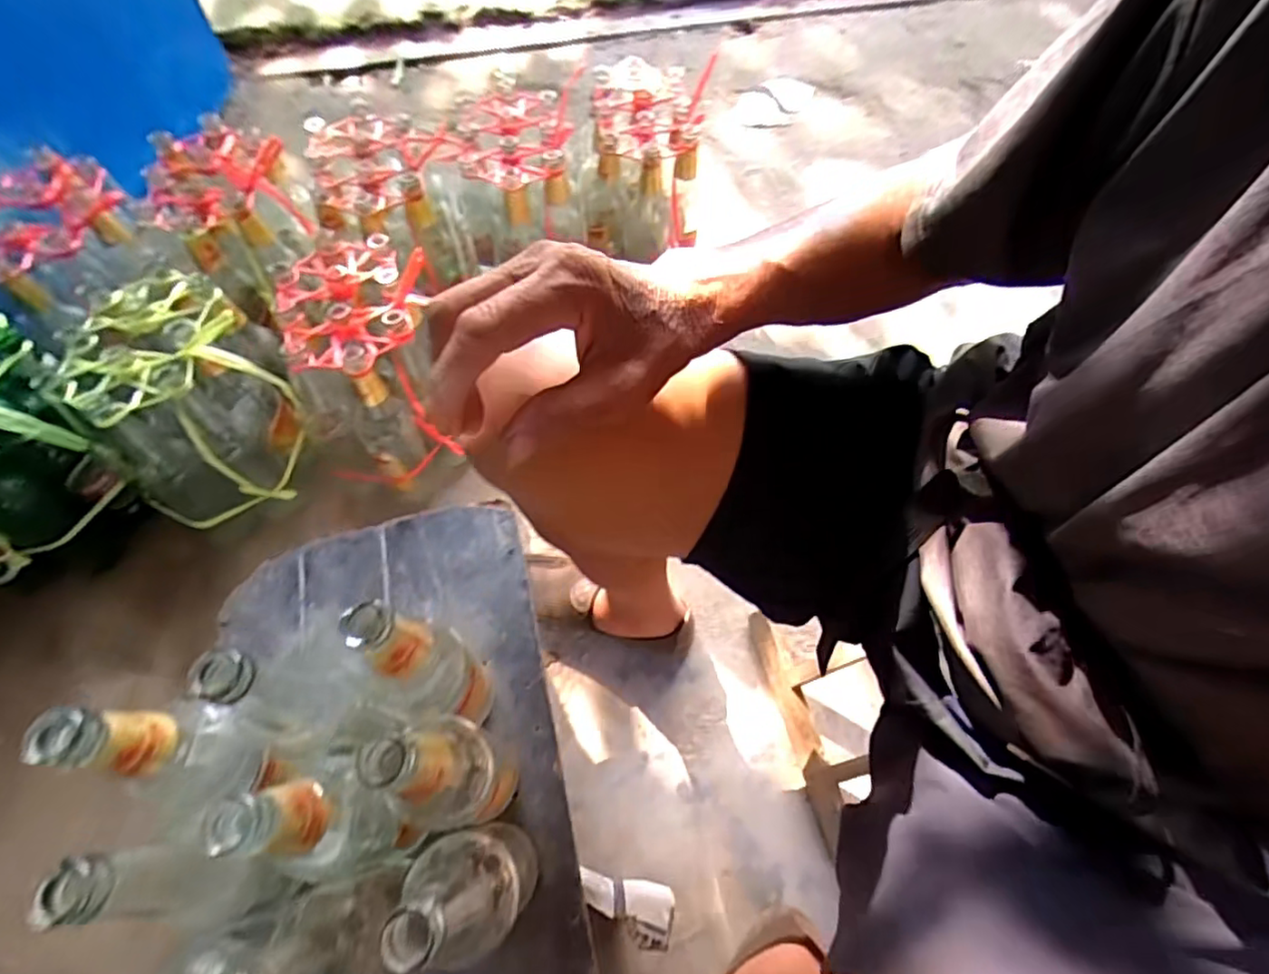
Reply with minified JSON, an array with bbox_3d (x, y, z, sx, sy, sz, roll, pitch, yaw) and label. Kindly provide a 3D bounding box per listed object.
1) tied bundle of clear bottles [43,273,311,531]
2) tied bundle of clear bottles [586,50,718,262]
[{"bbox_3d":[-0.558,-0.109,0.786,0.223,0.225,0.241,1,63,-2],"label":"tied bundle of clear bottles"},{"bbox_3d":[0.016,-0.496,0.986,0.184,0.192,0.217,6,62,1],"label":"tied bundle of clear bottles"}]

